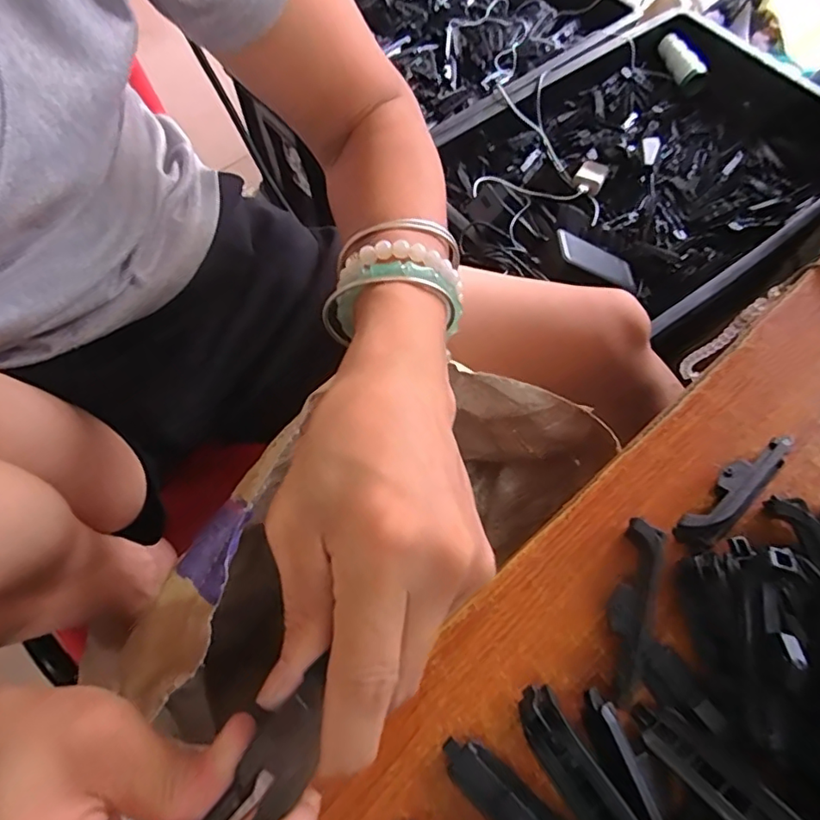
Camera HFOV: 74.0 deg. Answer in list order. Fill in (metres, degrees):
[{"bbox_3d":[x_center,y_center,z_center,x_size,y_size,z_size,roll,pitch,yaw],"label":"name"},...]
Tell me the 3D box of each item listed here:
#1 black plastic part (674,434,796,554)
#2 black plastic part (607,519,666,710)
[{"bbox_3d":[0.150,0.038,0.252,0.071,0.020,0.020,-34,70,-14],"label":"black plastic part"},{"bbox_3d":[0.094,0.085,0.231,0.018,0.017,0.073,19,67,9],"label":"black plastic part"}]

